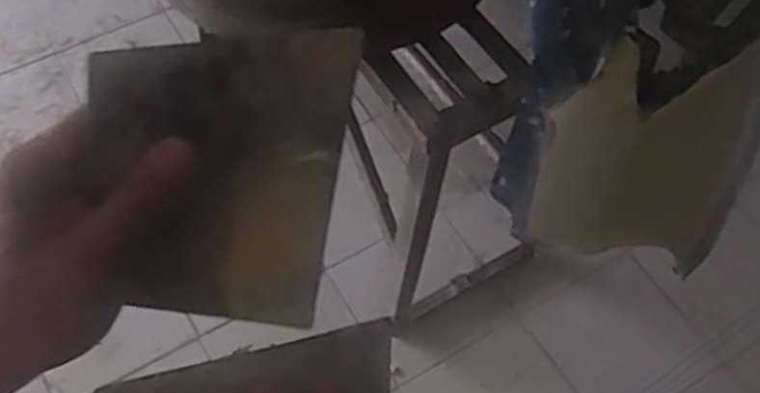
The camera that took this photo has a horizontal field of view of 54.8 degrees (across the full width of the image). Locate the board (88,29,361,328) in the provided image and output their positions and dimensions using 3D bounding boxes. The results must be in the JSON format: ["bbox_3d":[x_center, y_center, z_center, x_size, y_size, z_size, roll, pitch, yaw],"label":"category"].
[{"bbox_3d":[-0.063,-0.003,0.296,0.094,0.132,0.004,1,30,-18],"label":"board"}]

